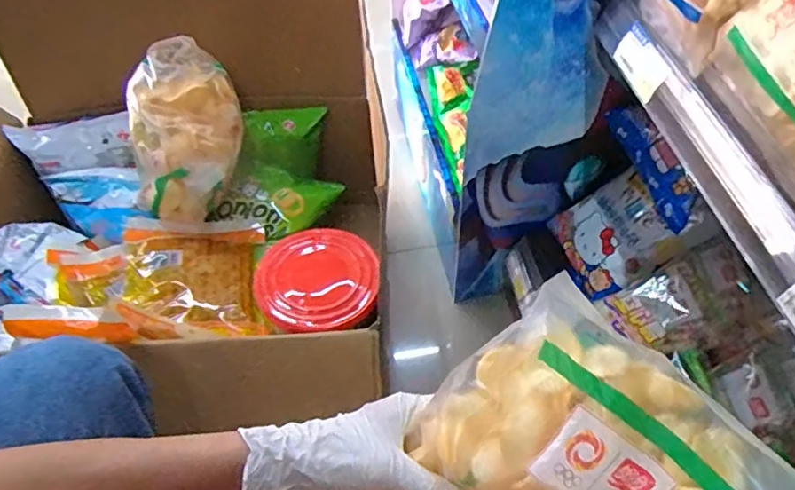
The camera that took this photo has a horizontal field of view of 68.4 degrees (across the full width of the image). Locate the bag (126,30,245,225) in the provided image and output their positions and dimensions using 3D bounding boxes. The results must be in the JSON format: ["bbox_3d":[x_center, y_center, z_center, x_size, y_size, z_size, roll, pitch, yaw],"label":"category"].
[{"bbox_3d":[-0.254,-0.134,0.702,0.118,0.213,0.071,2,19,7],"label":"bag"}]

